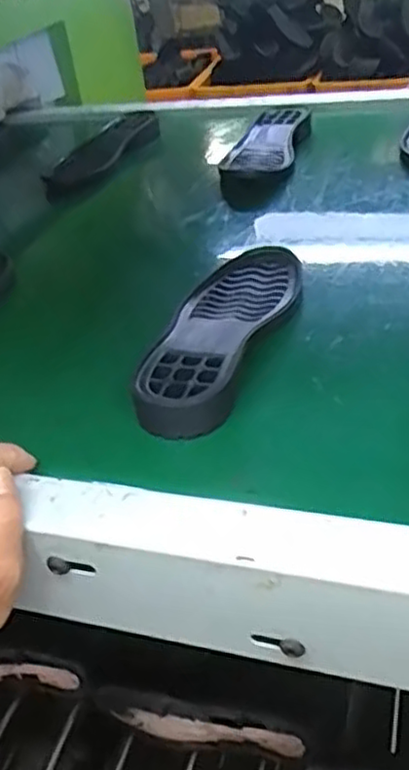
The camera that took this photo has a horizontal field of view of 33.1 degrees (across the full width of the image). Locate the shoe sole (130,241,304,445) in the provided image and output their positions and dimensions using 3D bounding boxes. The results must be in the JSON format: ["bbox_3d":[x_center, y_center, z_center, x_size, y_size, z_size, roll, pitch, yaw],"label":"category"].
[{"bbox_3d":[0.012,-0.044,0.495,0.074,0.022,0.227,7,40,19],"label":"shoe sole"}]

